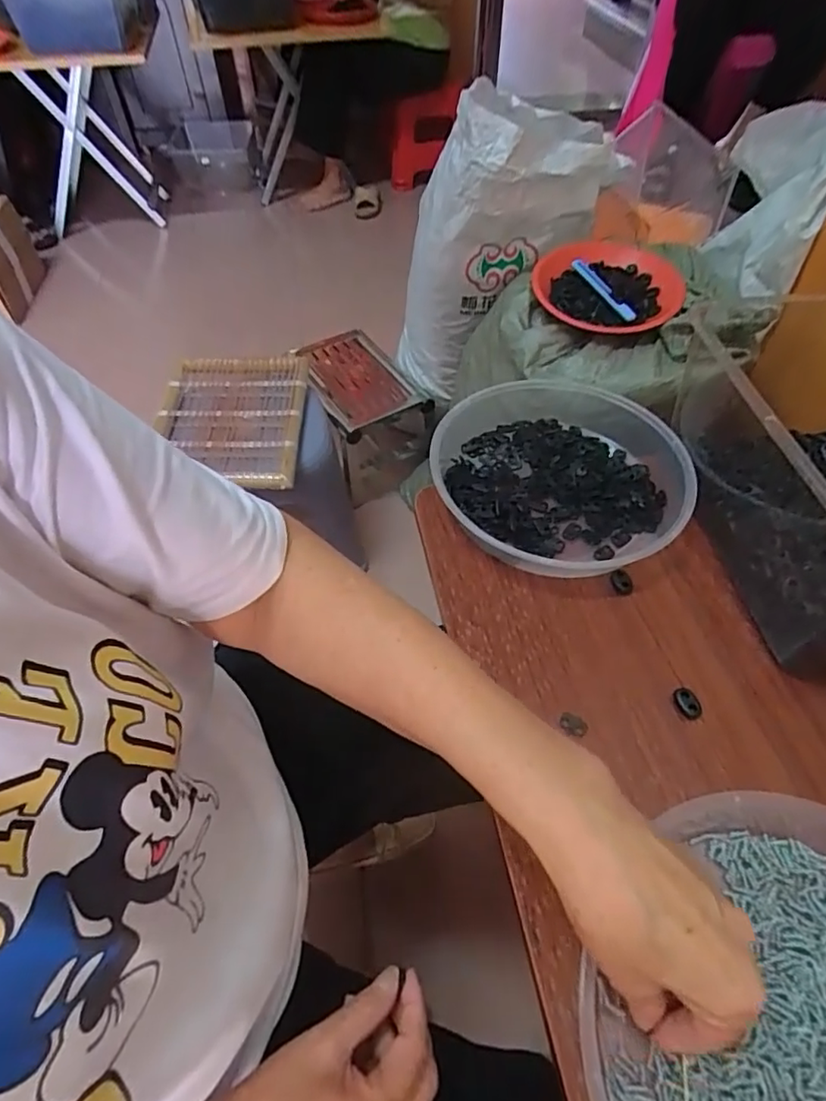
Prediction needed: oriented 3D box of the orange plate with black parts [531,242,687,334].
[{"bbox_3d":[0.262,-0.352,0.782,0.197,0.046,0.162,3,53,2],"label":"orange plate with black parts"}]

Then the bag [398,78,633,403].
[{"bbox_3d":[0.098,-0.476,0.978,0.222,0.498,0.229,37,59,-2],"label":"bag"}]

